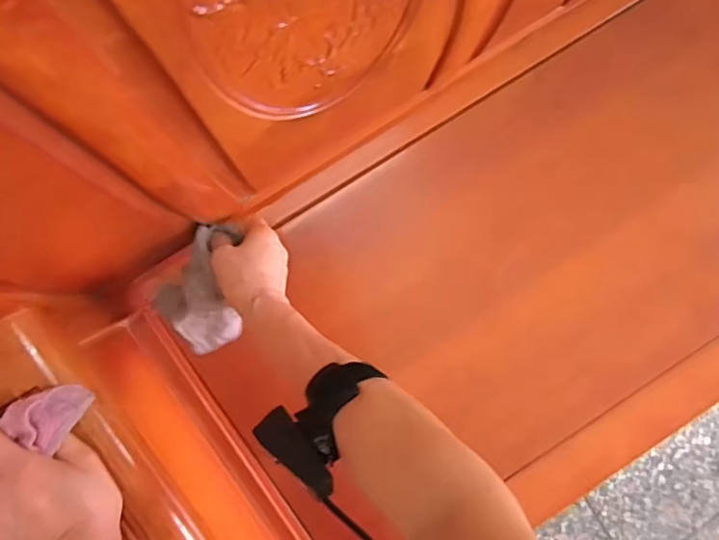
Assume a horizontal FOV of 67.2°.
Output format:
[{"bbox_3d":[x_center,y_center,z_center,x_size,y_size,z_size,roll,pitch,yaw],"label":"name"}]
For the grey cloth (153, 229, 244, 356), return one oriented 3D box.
[{"bbox_3d":[-0.160,0.023,0.537,0.074,0.058,0.131,0,97,-8],"label":"grey cloth"}]

